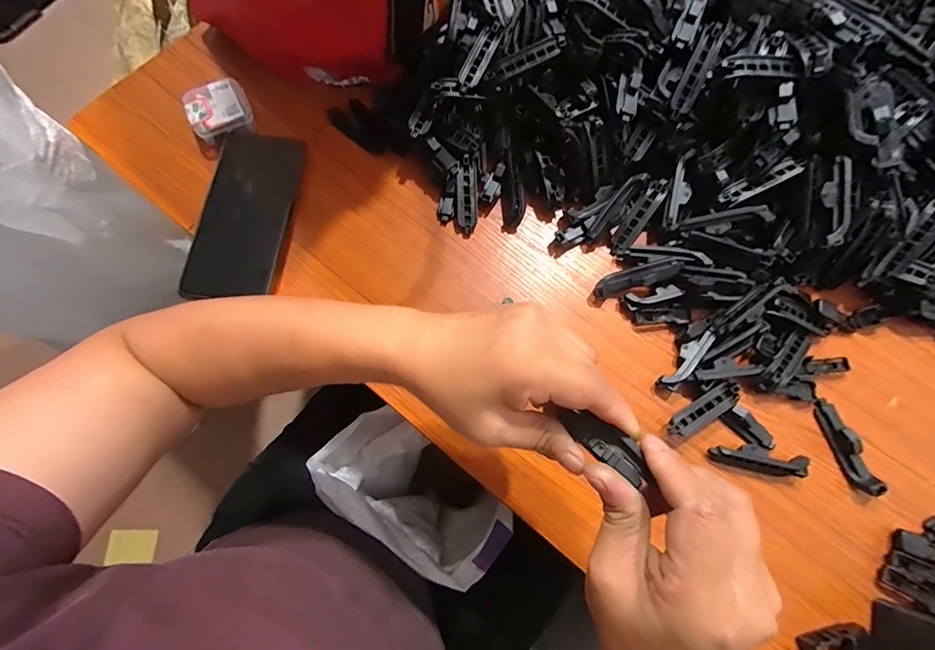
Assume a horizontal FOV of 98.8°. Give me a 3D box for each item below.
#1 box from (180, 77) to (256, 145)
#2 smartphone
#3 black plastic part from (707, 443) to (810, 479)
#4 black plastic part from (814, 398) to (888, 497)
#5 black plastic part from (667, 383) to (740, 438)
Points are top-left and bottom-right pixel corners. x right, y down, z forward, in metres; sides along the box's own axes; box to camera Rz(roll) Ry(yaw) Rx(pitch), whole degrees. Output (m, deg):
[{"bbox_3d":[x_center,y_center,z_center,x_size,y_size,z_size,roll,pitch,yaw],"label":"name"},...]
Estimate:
[{"bbox_3d":[-0.238,-0.207,0.384,0.054,0.018,0.052,-24,76,-9],"label":"box"},{"bbox_3d":[-0.201,-0.102,0.365,0.075,0.012,0.165,6,73,-1],"label":"smartphone"},{"bbox_3d":[0.230,0.106,0.320,0.072,0.014,0.019,14,73,2],"label":"black plastic part"},{"bbox_3d":[0.304,0.098,0.324,0.017,0.016,0.075,-14,74,-7],"label":"black plastic part"},{"bbox_3d":[0.190,0.070,0.328,0.068,0.016,0.020,-29,76,-10],"label":"black plastic part"}]

